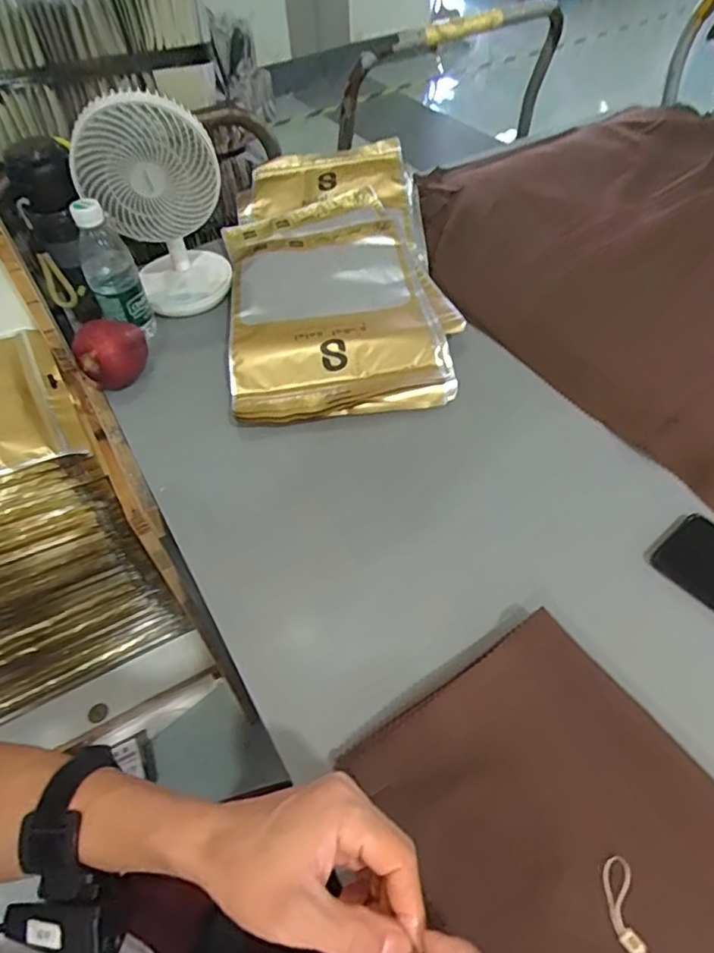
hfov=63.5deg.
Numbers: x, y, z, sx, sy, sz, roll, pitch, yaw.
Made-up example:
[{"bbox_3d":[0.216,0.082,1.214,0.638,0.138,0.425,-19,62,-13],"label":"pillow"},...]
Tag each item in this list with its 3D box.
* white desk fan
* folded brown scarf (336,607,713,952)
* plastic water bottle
[{"bbox_3d":[-0.251,-0.342,0.718,0.153,0.227,0.120,-27,56,-15],"label":"white desk fan"},{"bbox_3d":[0.160,0.260,0.370,0.198,0.027,0.309,-30,57,-17],"label":"folded brown scarf"},{"bbox_3d":[-0.299,-0.250,0.696,0.062,0.157,0.055,-11,54,-4],"label":"plastic water bottle"}]

